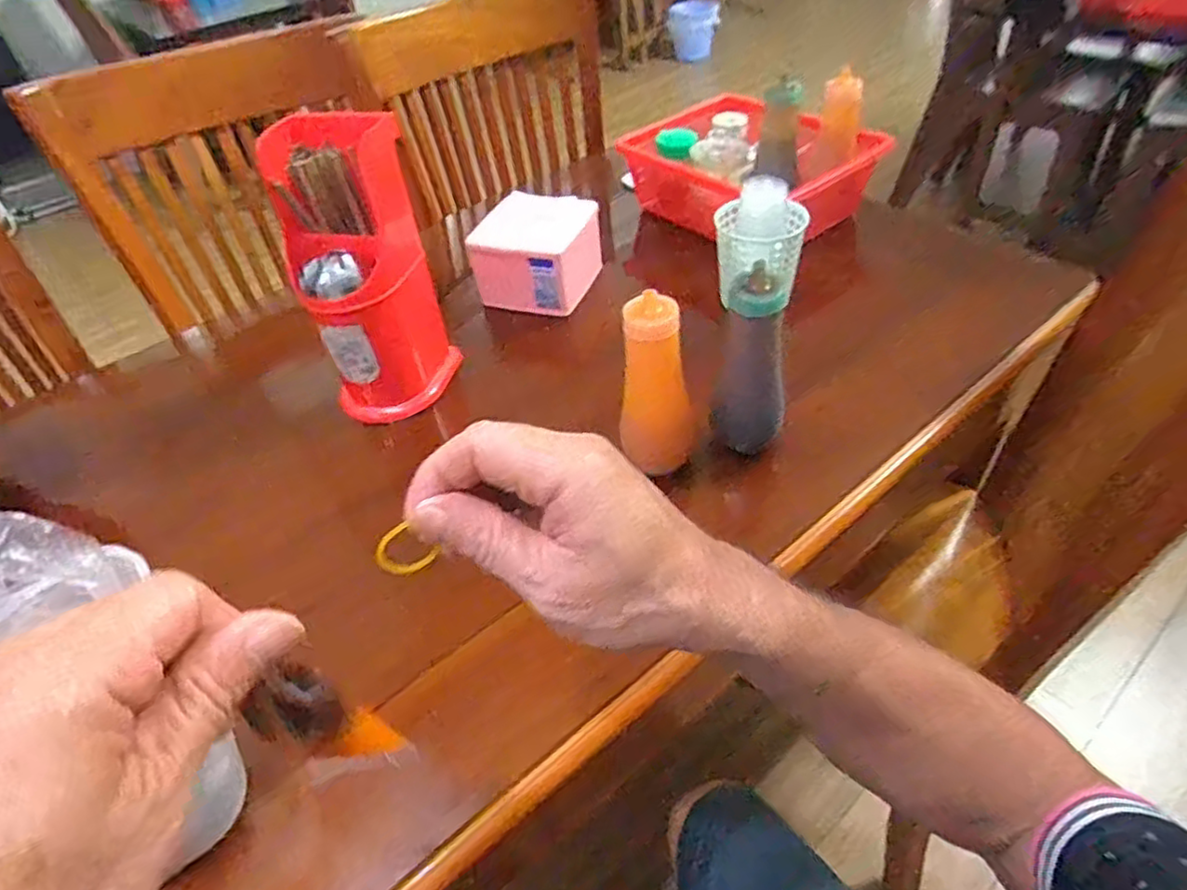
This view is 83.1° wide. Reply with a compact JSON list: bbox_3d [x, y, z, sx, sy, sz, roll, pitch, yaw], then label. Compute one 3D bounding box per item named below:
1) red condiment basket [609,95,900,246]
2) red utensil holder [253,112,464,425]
[{"bbox_3d":[0.212,-0.376,0.935,0.213,0.115,0.295,-34,50,-24],"label":"red condiment basket"},{"bbox_3d":[-0.232,-0.164,0.687,0.131,0.281,0.107,-12,45,-4],"label":"red utensil holder"}]

